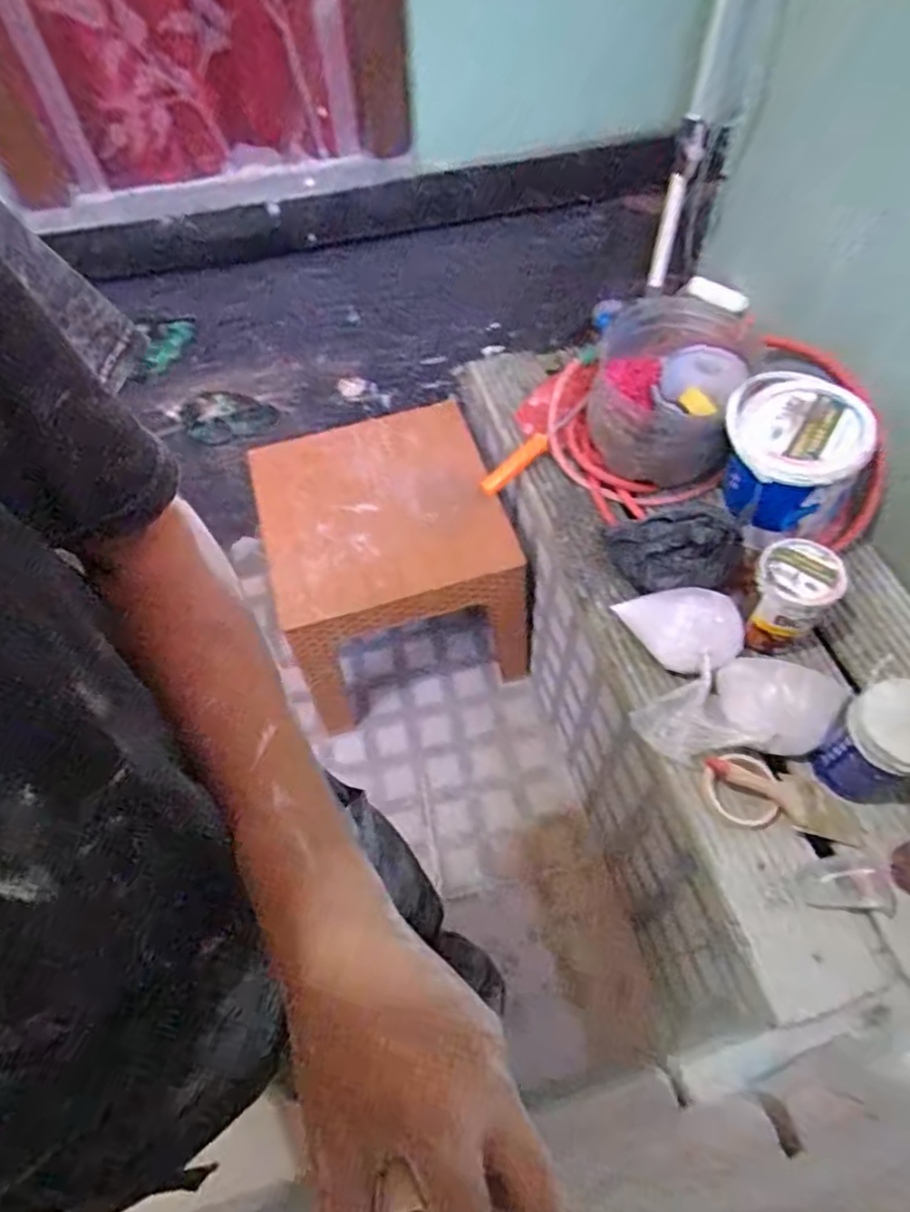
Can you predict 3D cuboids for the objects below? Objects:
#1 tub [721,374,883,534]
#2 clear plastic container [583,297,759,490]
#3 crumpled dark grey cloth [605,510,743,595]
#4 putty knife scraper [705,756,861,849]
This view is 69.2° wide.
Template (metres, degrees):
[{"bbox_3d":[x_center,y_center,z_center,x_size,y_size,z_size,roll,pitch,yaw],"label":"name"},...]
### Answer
[{"bbox_3d":[0.485,-0.231,0.982,0.185,0.160,0.169,15,61,11],"label":"tub"},{"bbox_3d":[0.335,-0.343,1.076,0.230,0.178,0.238,-1,59,1],"label":"clear plastic container"},{"bbox_3d":[0.310,-0.075,0.969,0.191,0.139,0.078,23,63,15],"label":"crumpled dark grey cloth"},{"bbox_3d":[0.417,0.235,0.833,0.188,0.019,0.059,33,64,14],"label":"putty knife scraper"}]

